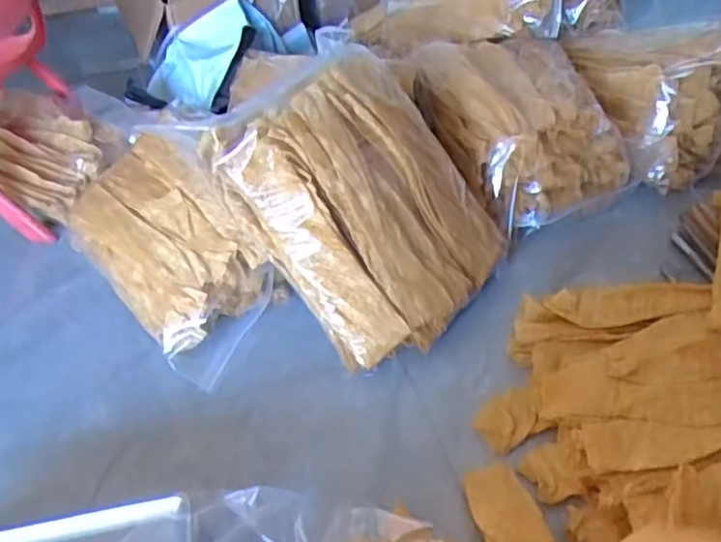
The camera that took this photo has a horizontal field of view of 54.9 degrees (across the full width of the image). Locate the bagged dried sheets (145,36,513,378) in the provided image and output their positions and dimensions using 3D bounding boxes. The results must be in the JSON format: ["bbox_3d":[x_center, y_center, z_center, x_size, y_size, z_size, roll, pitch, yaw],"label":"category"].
[{"bbox_3d":[0.003,-0.126,1.029,0.348,0.470,0.125,-36,14,-20],"label":"bagged dried sheets"}]

